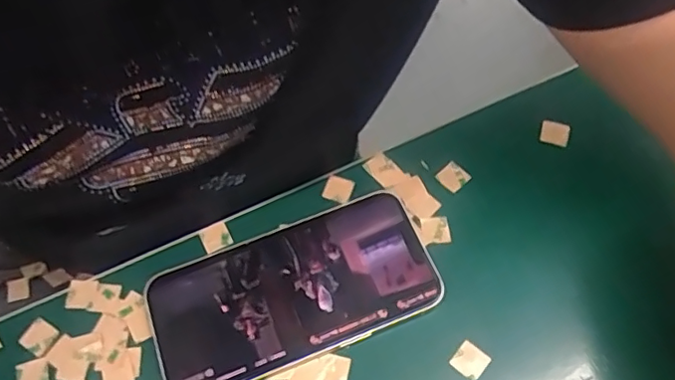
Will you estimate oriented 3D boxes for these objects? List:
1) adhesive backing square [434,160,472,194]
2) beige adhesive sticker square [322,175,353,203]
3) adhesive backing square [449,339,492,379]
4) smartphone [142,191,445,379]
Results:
[{"bbox_3d":[0.067,-0.007,0.332,0.015,0.004,0.016,-42,73,-5],"label":"adhesive backing square"},{"bbox_3d":[0.000,-0.001,0.330,0.015,0.004,0.015,17,66,12],"label":"beige adhesive sticker square"},{"bbox_3d":[0.065,0.085,0.282,0.016,0.004,0.015,38,71,20],"label":"adhesive backing square"},{"bbox_3d":[-0.024,0.053,0.296,0.144,0.008,0.070,-22,64,-7],"label":"smartphone"}]

